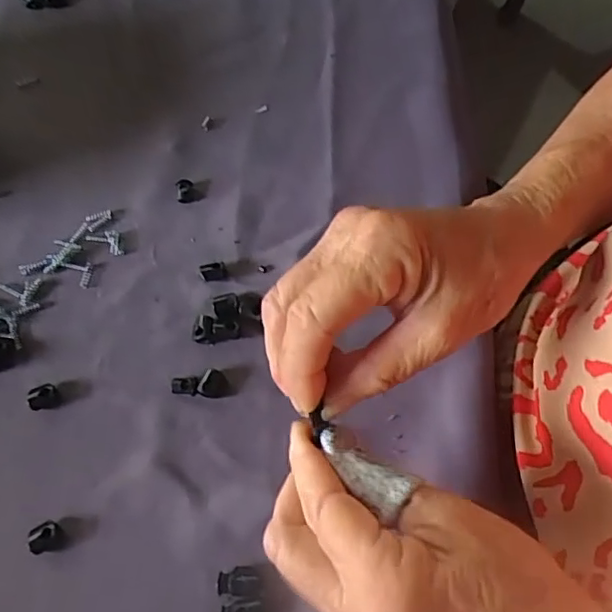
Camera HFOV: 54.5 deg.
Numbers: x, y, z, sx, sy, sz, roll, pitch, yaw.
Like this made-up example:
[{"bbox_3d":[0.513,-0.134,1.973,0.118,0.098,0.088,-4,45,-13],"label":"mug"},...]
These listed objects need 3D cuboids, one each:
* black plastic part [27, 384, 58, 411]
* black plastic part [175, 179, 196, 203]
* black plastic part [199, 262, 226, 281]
[{"bbox_3d":[-0.141,0.049,0.317,0.014,0.006,0.013,-20,67,-9],"label":"black plastic part"},{"bbox_3d":[-0.074,-0.071,0.369,0.011,0.006,0.015,-9,66,-4],"label":"black plastic part"},{"bbox_3d":[-0.055,-0.020,0.347,0.014,0.005,0.012,-10,66,-4],"label":"black plastic part"}]

